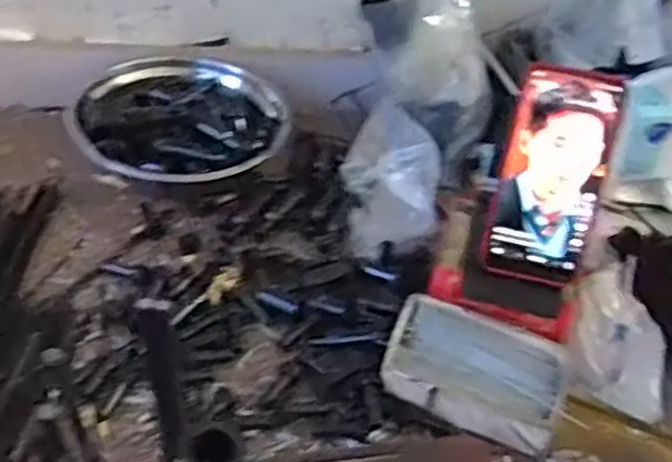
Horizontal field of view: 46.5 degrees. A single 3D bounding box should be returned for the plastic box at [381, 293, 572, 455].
[{"bbox_3d":[0.106,0.105,0.594,0.131,0.029,0.098,17,40,12],"label":"plastic box"}]

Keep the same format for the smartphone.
[{"bbox_3d":[0.167,-0.042,0.603,0.082,0.162,0.009,12,15,8],"label":"smartphone"}]

